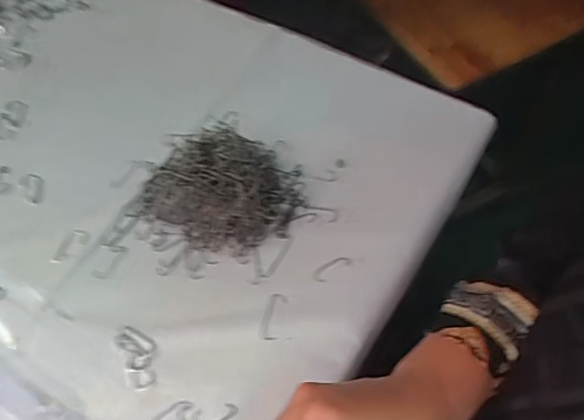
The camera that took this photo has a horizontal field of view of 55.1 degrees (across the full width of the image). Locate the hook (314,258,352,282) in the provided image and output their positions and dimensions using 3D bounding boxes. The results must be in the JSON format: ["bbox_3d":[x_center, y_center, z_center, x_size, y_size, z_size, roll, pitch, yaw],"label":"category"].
[{"bbox_3d":[0.035,0.051,0.500,0.037,0.004,0.014,-31,63,-13],"label":"hook"}]

